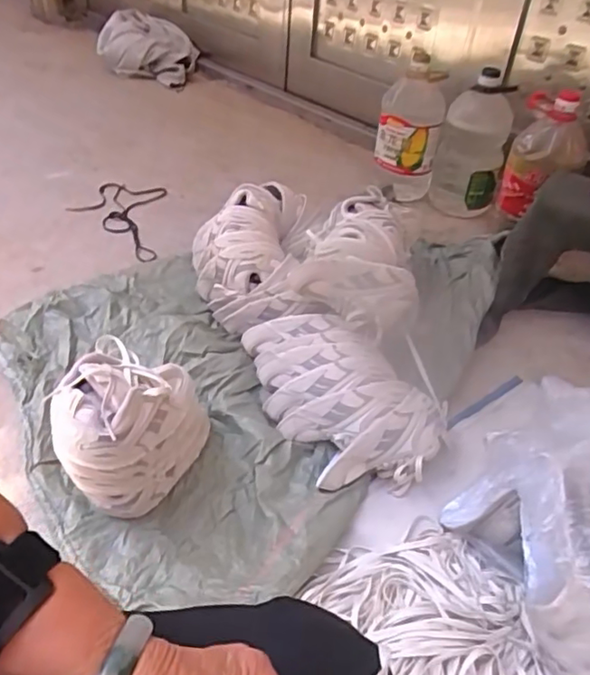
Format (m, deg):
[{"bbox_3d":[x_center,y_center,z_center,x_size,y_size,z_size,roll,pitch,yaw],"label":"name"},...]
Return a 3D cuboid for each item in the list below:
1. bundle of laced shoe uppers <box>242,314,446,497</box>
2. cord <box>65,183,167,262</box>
[{"bbox_3d":[0.050,0.077,0.919,0.191,0.108,0.367,-28,50,-34],"label":"bundle of laced shoe uppers"},{"bbox_3d":[-0.370,-0.291,1.408,0.371,0.028,0.223,34,47,30],"label":"cord"}]

